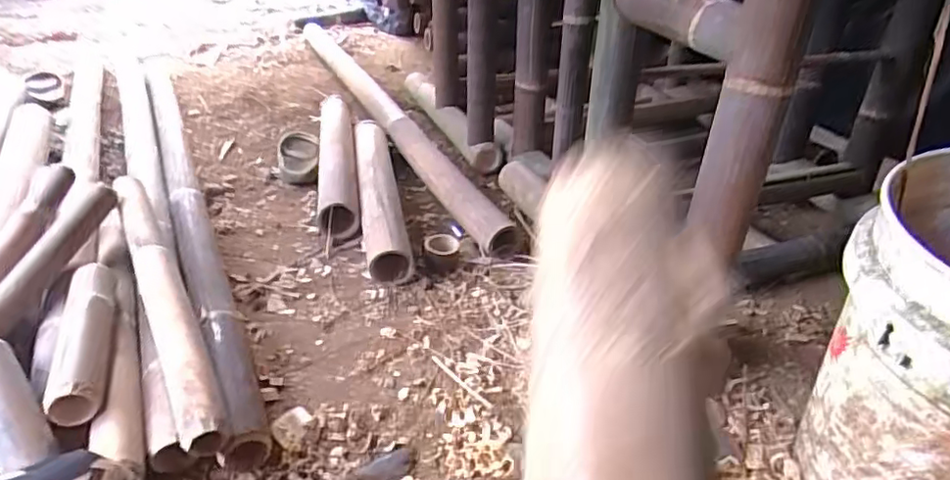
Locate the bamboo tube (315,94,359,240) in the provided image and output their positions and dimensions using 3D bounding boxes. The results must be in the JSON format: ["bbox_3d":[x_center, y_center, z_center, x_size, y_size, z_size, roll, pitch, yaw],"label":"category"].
[{"bbox_3d":[-0.342,-0.247,1.481,0.080,0.099,0.762,-5,32,-11],"label":"bamboo tube"}]

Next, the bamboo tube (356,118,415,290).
[{"bbox_3d":[-0.204,-0.112,1.280,0.080,0.082,0.591,-5,32,-11],"label":"bamboo tube"}]

